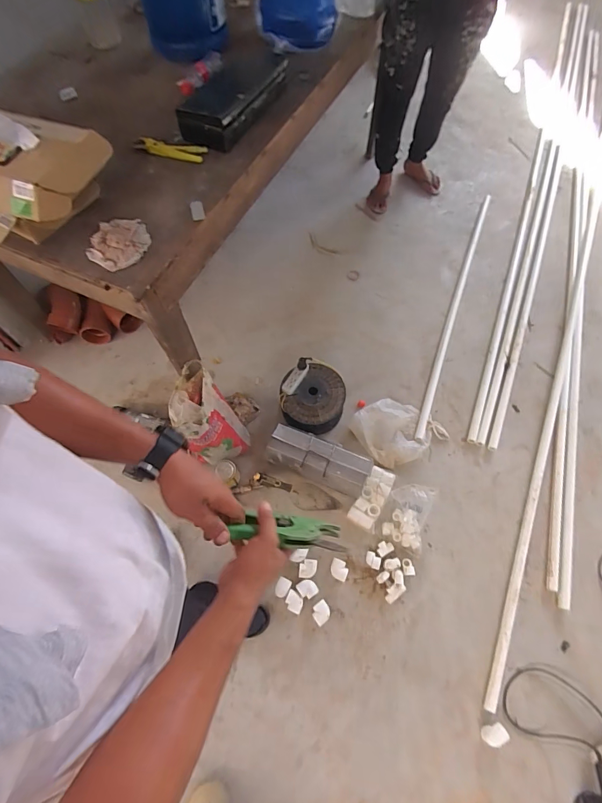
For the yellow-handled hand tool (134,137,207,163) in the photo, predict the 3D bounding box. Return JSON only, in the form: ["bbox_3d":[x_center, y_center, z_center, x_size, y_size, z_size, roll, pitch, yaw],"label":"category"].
[{"bbox_3d":[-0.355,-0.678,1.059,0.188,0.033,0.039,7,65,4],"label":"yellow-handled hand tool"}]

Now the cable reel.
[{"bbox_3d":[0.045,-0.017,1.508,0.235,0.161,0.253,0,65,1],"label":"cable reel"}]

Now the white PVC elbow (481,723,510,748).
[{"bbox_3d":[0.559,0.965,1.139,0.070,0.035,0.053,-15,67,-6],"label":"white PVC elbow"}]

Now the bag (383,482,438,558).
[{"bbox_3d":[0.380,0.396,1.373,0.146,0.076,0.225,20,67,9],"label":"bag"}]

